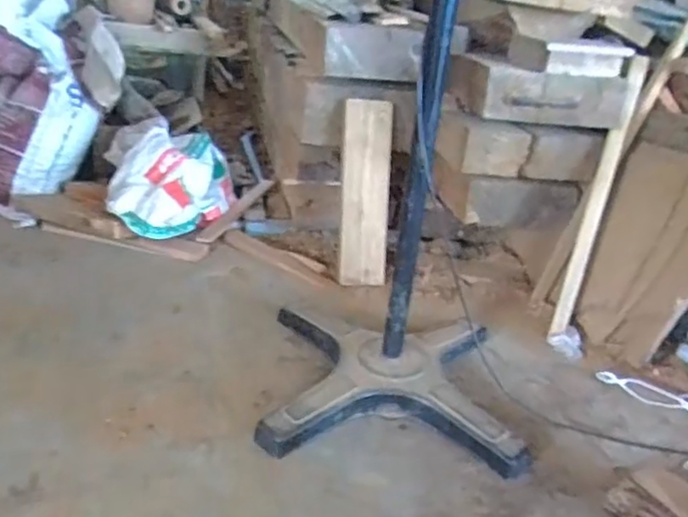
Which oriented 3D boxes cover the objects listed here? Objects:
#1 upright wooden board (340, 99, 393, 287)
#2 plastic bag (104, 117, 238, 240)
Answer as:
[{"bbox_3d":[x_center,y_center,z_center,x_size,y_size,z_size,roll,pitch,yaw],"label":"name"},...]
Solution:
[{"bbox_3d":[0.054,-0.163,1.623,0.117,0.464,0.043,0,7,-14],"label":"upright wooden board"},{"bbox_3d":[-0.477,-0.217,1.752,0.346,0.215,0.359,1,26,-13],"label":"plastic bag"}]

